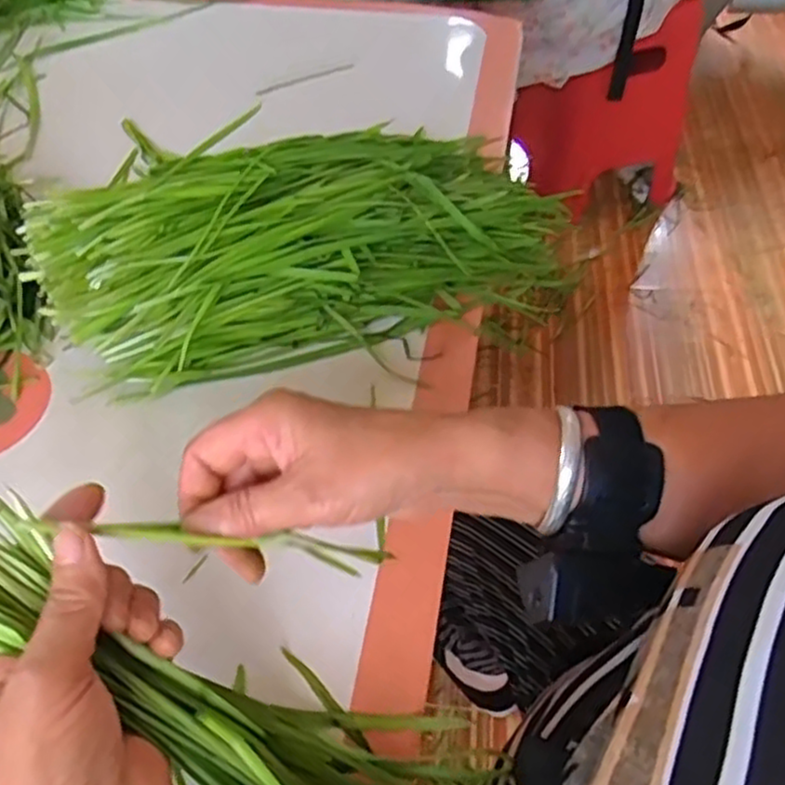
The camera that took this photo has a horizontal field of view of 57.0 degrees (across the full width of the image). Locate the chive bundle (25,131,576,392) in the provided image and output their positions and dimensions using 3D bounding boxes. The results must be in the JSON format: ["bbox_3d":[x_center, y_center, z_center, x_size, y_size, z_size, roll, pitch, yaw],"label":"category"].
[{"bbox_3d":[-0.030,-0.095,0.489,0.381,0.104,0.134,-14,50,-26],"label":"chive bundle"}]

